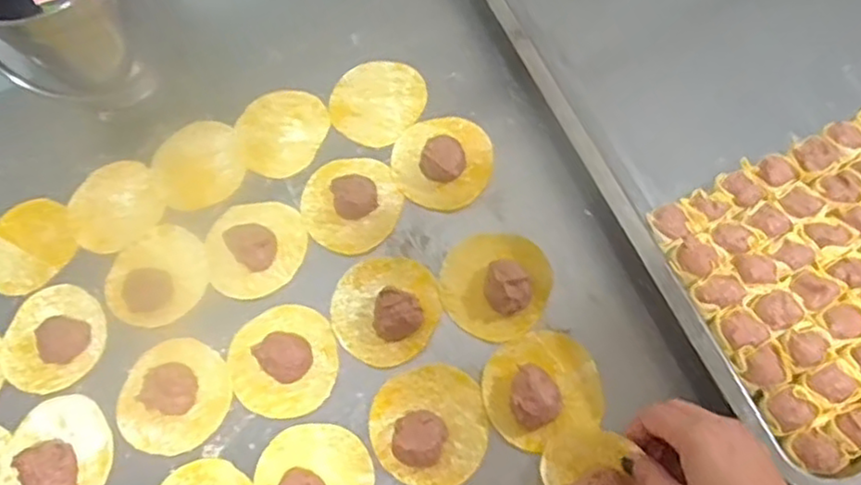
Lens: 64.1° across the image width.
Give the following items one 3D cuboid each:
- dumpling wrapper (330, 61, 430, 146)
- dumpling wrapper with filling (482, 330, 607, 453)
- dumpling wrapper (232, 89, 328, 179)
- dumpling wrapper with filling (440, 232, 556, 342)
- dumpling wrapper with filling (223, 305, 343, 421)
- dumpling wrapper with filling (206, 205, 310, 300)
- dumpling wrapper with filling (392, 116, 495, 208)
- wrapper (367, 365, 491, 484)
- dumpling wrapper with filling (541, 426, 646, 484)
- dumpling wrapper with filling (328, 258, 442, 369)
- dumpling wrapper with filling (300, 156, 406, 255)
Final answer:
[{"bbox_3d":[-0.046,-0.121,0.587,0.078,0.004,0.078,-3,69,7],"label":"dumpling wrapper"},{"bbox_3d":[0.077,0.097,0.472,0.079,0.023,0.073,-3,66,6],"label":"dumpling wrapper with filling"},{"bbox_3d":[-0.124,-0.093,0.583,0.076,0.004,0.076,0,70,0],"label":"dumpling wrapper"},{"bbox_3d":[0.048,0.025,0.501,0.079,0.021,0.080,-3,66,6],"label":"dumpling wrapper with filling"},{"bbox_3d":[-0.108,0.084,0.495,0.077,0.027,0.080,-3,66,6],"label":"dumpling wrapper with filling"},{"bbox_3d":[-0.138,0.002,0.534,0.077,0.016,0.076,-3,66,6],"label":"dumpling wrapper with filling"},{"bbox_3d":[0.009,-0.068,0.550,0.080,0.019,0.077,-3,66,6],"label":"dumpling wrapper with filling"},{"bbox_3d":[-0.002,0.121,0.469,0.082,0.019,0.078,-3,66,6],"label":"wrapper"},{"bbox_3d":[0.109,0.152,0.432,0.052,0.033,0.080,-38,66,-16],"label":"dumpling wrapper with filling"},{"bbox_3d":[-0.034,0.044,0.506,0.079,0.025,0.083,-41,68,-11],"label":"dumpling wrapper with filling"},{"bbox_3d":[-0.064,-0.036,0.545,0.078,0.017,0.082,-3,66,6],"label":"dumpling wrapper with filling"}]

